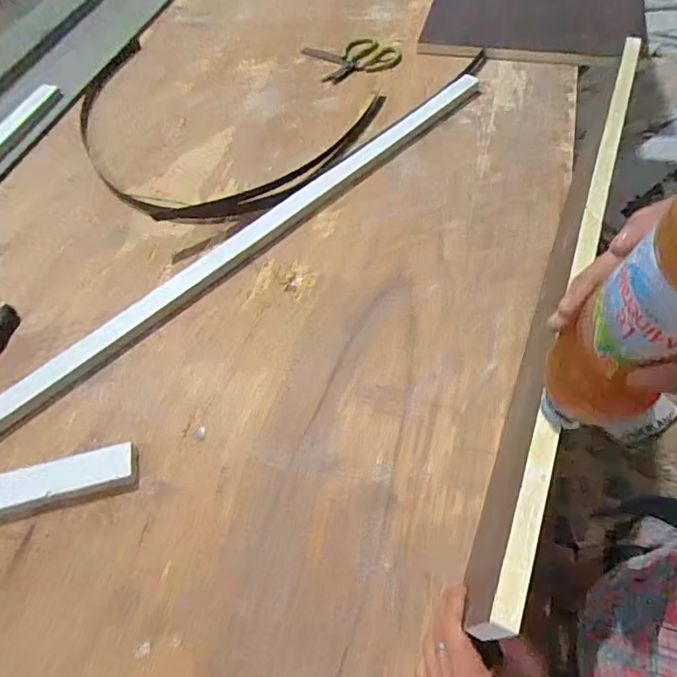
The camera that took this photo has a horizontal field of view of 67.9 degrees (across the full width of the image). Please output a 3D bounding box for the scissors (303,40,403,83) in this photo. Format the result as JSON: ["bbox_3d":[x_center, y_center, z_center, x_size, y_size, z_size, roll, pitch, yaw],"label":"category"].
[{"bbox_3d":[0.030,-0.559,0.996,0.166,0.012,0.140,-18,57,-8],"label":"scissors"}]

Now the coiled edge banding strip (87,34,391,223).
[{"bbox_3d":[-0.257,-0.380,0.886,0.570,0.021,0.423,25,63,19],"label":"coiled edge banding strip"}]

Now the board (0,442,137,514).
[{"bbox_3d":[-0.305,0.153,0.536,0.170,0.021,0.044,-15,57,-5],"label":"board"}]

